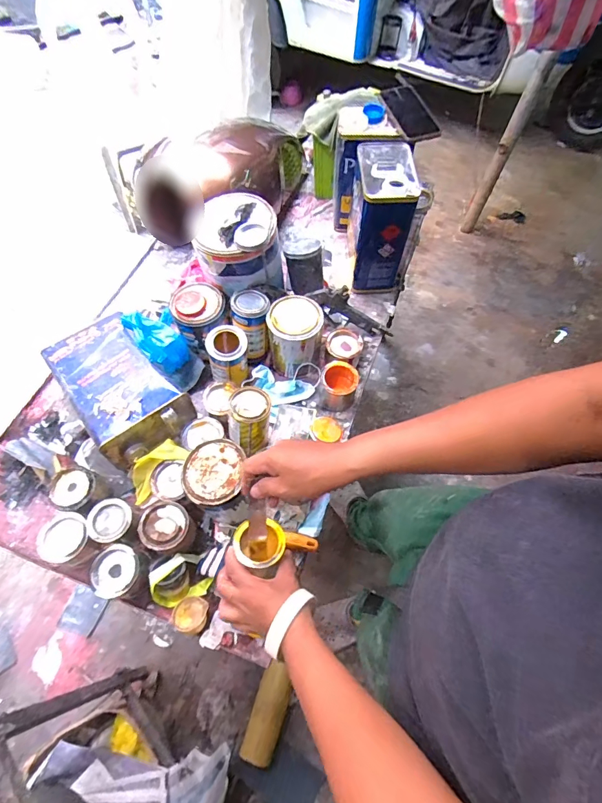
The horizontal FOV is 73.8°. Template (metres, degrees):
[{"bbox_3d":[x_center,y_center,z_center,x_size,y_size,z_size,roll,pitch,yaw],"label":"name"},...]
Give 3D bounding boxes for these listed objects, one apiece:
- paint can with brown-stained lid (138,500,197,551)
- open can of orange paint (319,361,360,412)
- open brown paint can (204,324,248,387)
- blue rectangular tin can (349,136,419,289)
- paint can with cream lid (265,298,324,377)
[{"bbox_3d":[-0.214,0.205,0.649,0.073,0.068,0.072,1,64,-3],"label":"paint can with brown-stained lid"},{"bbox_3d":[0.074,-0.033,0.793,0.071,0.067,0.075,1,64,-3],"label":"open can of orange paint"},{"bbox_3d":[-0.137,-0.085,0.754,0.070,0.089,0.076,-3,64,-5],"label":"open brown paint can"},{"bbox_3d":[0.165,-0.395,0.887,0.110,0.259,0.185,0,64,-3],"label":"blue rectangular tin can"},{"bbox_3d":[-0.012,-0.127,0.805,0.101,0.131,0.101,1,64,-3],"label":"paint can with cream lid"}]

